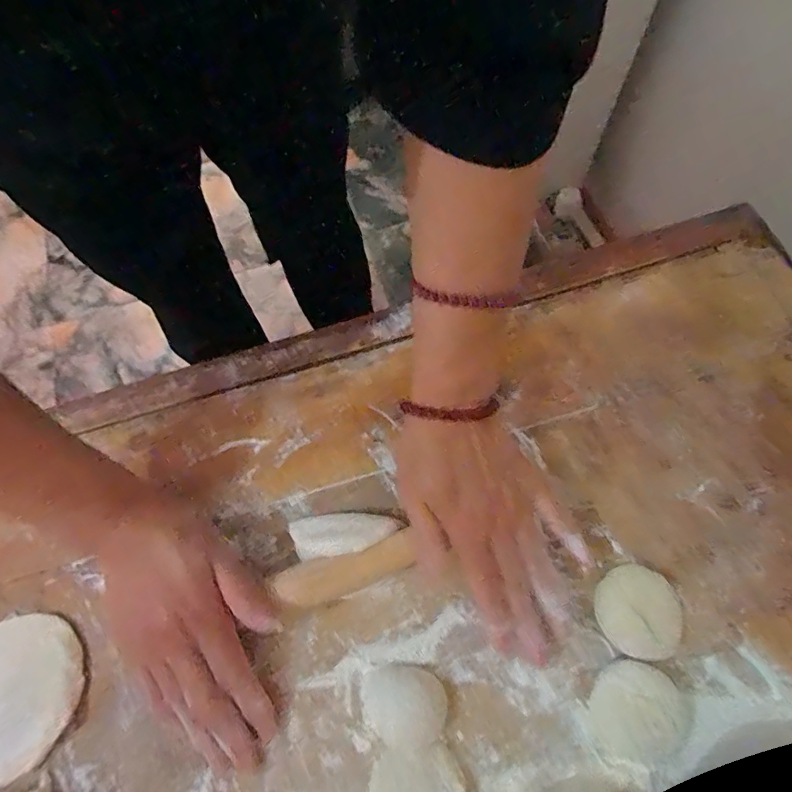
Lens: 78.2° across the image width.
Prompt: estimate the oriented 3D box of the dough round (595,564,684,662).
[{"bbox_3d":[0.162,0.143,0.324,0.052,0.026,0.056,-1,67,2],"label":"dough round"}]

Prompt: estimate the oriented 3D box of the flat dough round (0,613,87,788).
[{"bbox_3d":[-0.263,0.203,0.331,0.095,0.007,0.092,-1,67,2],"label":"flat dough round"}]

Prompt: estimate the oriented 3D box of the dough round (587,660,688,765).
[{"bbox_3d":[0.149,0.197,0.305,0.049,0.023,0.054,26,71,13],"label":"dough round"}]

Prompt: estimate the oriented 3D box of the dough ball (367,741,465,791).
[{"bbox_3d":[0.011,0.239,0.295,0.056,0.023,0.043,-9,67,-1],"label":"dough ball"}]

